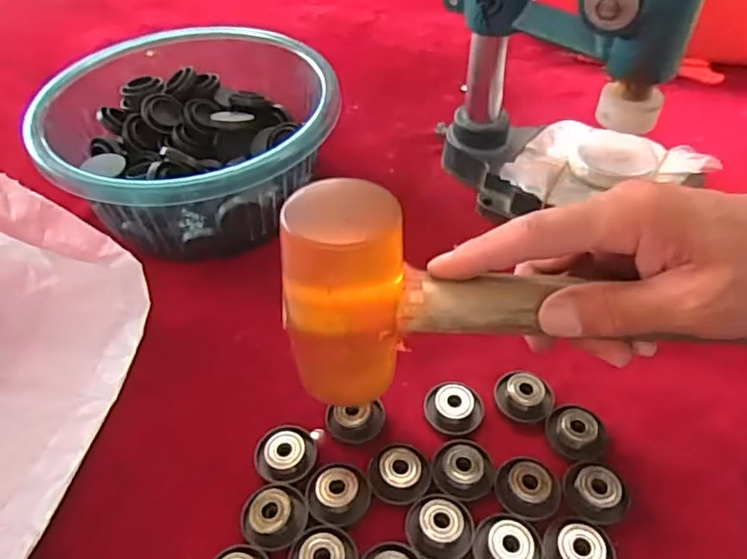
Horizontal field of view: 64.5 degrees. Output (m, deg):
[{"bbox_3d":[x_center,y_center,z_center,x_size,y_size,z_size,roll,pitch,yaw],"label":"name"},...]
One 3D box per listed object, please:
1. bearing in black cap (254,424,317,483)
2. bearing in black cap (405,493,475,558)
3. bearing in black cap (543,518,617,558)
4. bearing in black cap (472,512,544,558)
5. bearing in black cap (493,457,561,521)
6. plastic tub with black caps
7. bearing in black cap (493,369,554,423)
[{"bbox_3d":[-0.048,0.097,0.325,0.033,0.014,0.032,-1,47,1],"label":"bearing in black cap"},{"bbox_3d":[0.033,0.122,0.293,0.032,0.010,0.032,-1,47,1],"label":"bearing in black cap"},{"bbox_3d":[0.099,0.130,0.283,0.033,0.007,0.031,-1,47,1],"label":"bearing in black cap"},{"bbox_3d":[0.065,0.128,0.285,0.032,0.009,0.032,7,48,9],"label":"bearing in black cap"},{"bbox_3d":[0.080,0.106,0.306,0.033,0.014,0.033,-1,47,1],"label":"bearing in black cap"},{"bbox_3d":[-0.119,-0.099,0.445,0.183,0.086,0.202,-2,47,2],"label":"plastic tub with black caps"},{"bbox_3d":[0.086,0.067,0.342,0.032,0.016,0.027,17,50,17],"label":"bearing in black cap"}]

